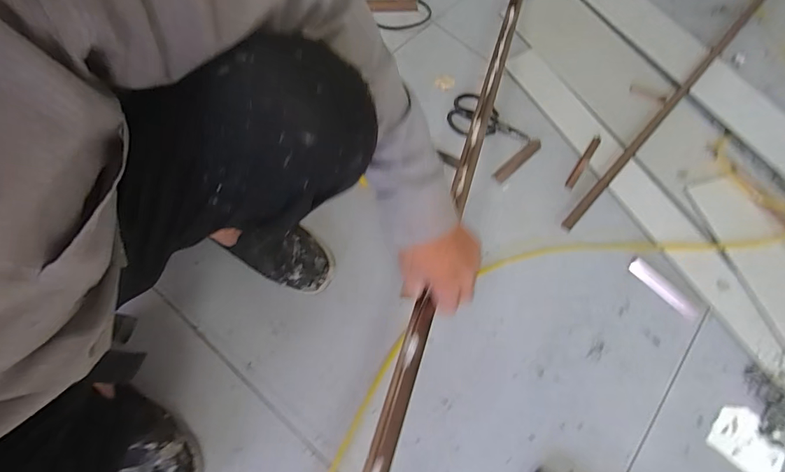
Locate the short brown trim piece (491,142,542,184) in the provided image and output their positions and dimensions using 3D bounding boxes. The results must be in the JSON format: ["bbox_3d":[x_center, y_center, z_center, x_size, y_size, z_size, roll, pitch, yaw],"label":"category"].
[{"bbox_3d":[0.253,-0.151,0.806,0.138,0.010,0.026,-40,77,-20],"label":"short brown trim piece"}]

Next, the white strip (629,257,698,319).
[{"bbox_3d":[0.489,0.096,0.720,0.030,0.004,0.135,-38,76,-19],"label":"white strip"}]

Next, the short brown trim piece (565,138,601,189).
[{"bbox_3d":[0.382,-0.147,0.796,0.017,0.007,0.140,35,68,9],"label":"short brown trim piece"}]

